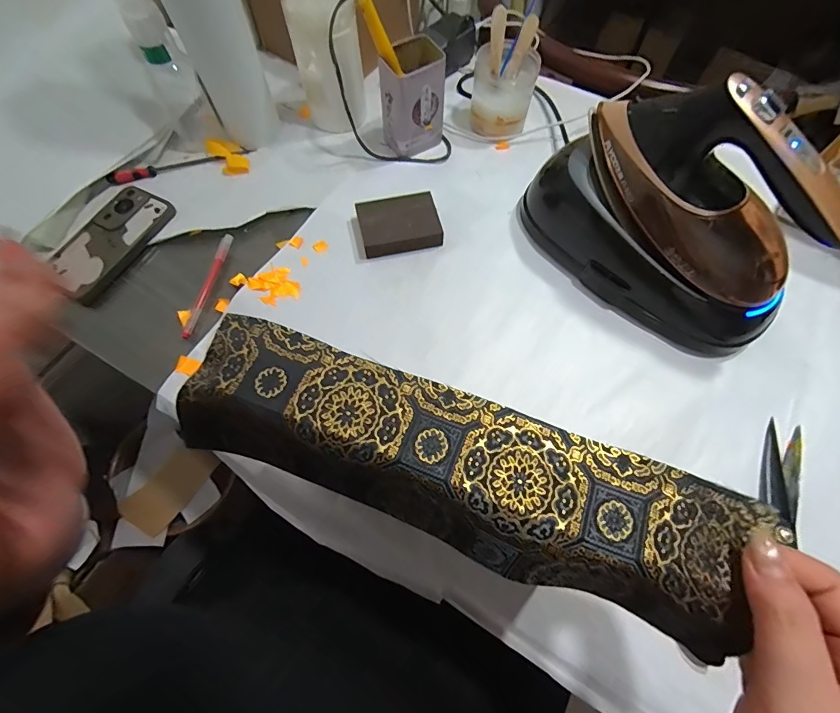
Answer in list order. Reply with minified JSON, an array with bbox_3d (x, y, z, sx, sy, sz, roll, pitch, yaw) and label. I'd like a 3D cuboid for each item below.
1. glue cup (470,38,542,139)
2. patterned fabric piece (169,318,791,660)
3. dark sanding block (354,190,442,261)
[{"bbox_3d":[0.116,-0.367,0.575,0.080,0.089,0.080,0,67,0],"label":"glue cup"},{"bbox_3d":[0.016,0.059,0.224,0.301,0.033,0.075,20,68,8],"label":"patterned fabric piece"},{"bbox_3d":[-0.025,-0.163,0.518,0.096,0.026,0.070,-12,67,-5],"label":"dark sanding block"}]

